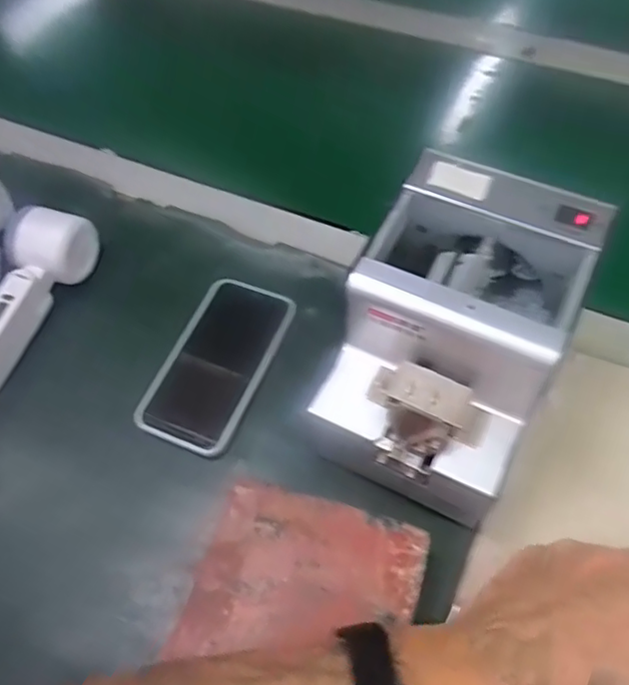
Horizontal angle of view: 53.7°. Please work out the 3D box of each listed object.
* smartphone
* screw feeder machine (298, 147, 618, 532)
[{"bbox_3d":[-0.077,0.016,0.490,0.075,0.014,0.139,20,69,13],"label":"smartphone"},{"bbox_3d":[0.088,-0.004,0.390,0.122,0.112,0.178,23,64,17],"label":"screw feeder machine"}]

